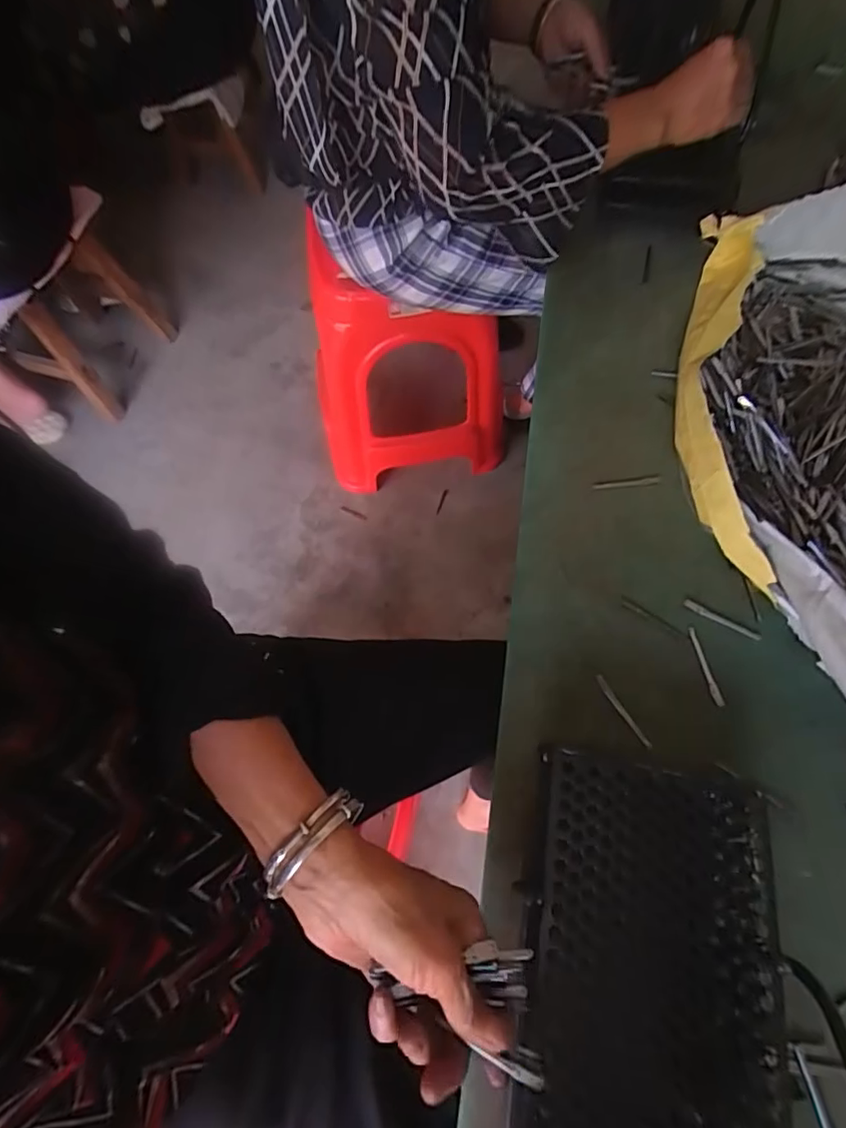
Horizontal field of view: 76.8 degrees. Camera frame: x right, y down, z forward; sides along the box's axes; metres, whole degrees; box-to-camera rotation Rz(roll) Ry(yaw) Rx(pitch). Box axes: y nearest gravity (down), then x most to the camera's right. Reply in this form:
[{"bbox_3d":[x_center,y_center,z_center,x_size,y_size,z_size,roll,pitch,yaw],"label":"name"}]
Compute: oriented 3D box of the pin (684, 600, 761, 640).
[{"bbox_3d":[0.259,0.049,0.462,0.064,0.004,0.009,28,72,13],"label":"pin"}]

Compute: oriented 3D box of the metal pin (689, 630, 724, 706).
[{"bbox_3d":[0.238,0.086,0.450,0.007,0.007,0.067,-8,68,-1],"label":"metal pin"}]

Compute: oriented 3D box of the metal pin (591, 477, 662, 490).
[{"bbox_3d":[0.204,-0.081,0.533,0.068,0.004,0.007,-6,68,0],"label":"metal pin"}]

